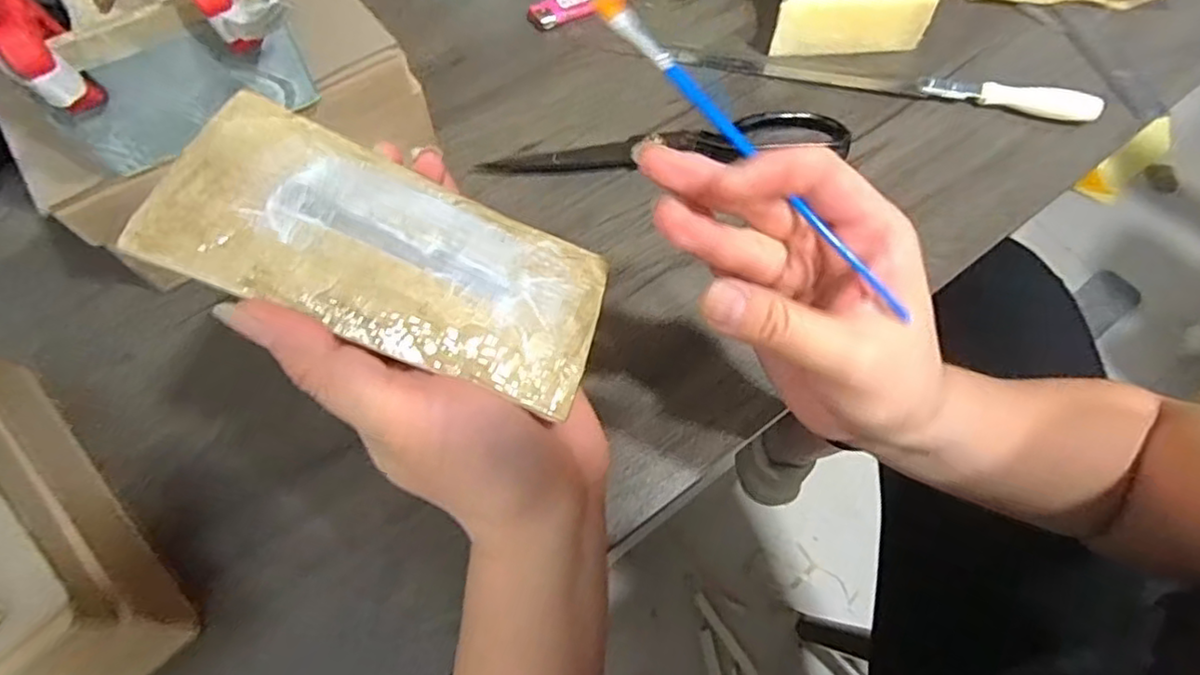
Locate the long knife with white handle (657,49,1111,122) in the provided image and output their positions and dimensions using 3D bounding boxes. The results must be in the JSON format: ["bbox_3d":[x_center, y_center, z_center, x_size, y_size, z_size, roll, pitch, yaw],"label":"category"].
[{"bbox_3d":[0.202,-0.190,0.465,0.298,0.019,0.020,11,65,3],"label":"long knife with white handle"}]

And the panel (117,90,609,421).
[{"bbox_3d":[-0.065,-0.028,0.214,0.137,0.005,0.068,23,58,-15],"label":"panel"}]

